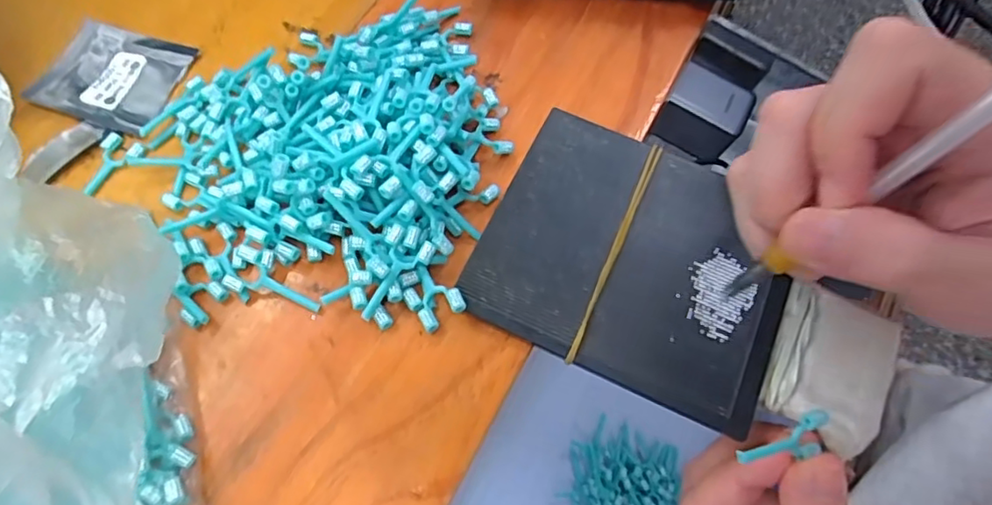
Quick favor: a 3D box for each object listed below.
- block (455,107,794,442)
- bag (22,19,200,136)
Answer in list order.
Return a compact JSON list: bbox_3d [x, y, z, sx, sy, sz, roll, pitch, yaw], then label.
[{"bbox_3d":[0.052,0.001,0.217,0.107,0.004,0.093,24,67,10],"label":"block"},{"bbox_3d":[-0.166,-0.077,0.258,0.056,0.004,0.047,18,67,8],"label":"bag"}]

